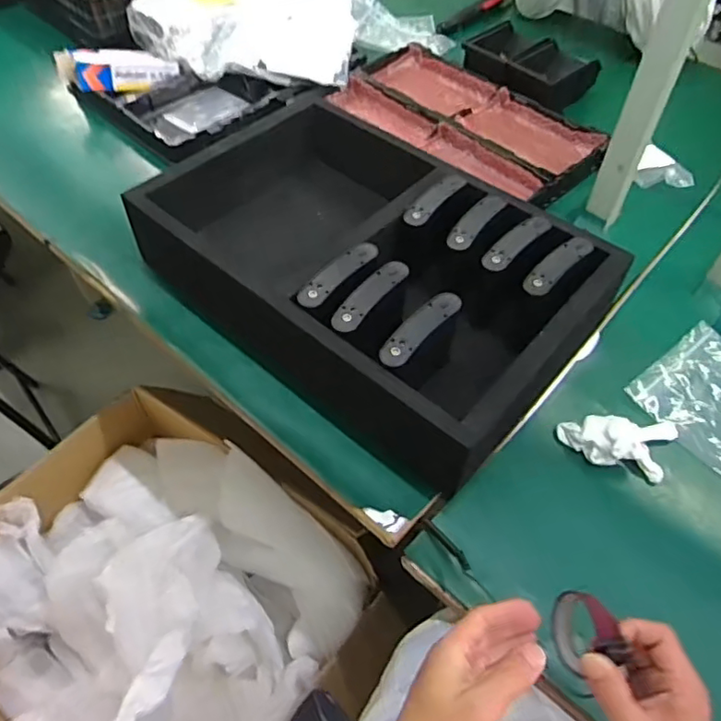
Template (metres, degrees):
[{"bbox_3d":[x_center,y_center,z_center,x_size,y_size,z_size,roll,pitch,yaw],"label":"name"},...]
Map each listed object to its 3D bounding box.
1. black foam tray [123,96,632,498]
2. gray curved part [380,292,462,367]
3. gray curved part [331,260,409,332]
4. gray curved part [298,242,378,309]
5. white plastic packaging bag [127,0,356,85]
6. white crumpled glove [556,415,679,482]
[{"bbox_3d":[0.011,-0.133,0.790,0.548,0.122,0.371,36,61,22],"label":"black foam tray"},{"bbox_3d":[0.062,-0.036,0.646,0.039,0.015,0.121,34,60,21],"label":"gray curved part"},{"bbox_3d":[0.009,-0.076,0.674,0.037,0.008,0.121,31,59,20],"label":"gray curved part"},{"bbox_3d":[-0.028,-0.103,0.697,0.041,0.013,0.132,33,59,21],"label":"gray curved part"},{"bbox_3d":[-0.228,-0.640,1.173,0.416,0.117,0.222,4,54,1],"label":"white plastic packaging bag"},{"bbox_3d":[0.303,0.096,0.678,0.140,0.035,0.072,4,54,1],"label":"white crumpled glove"}]

